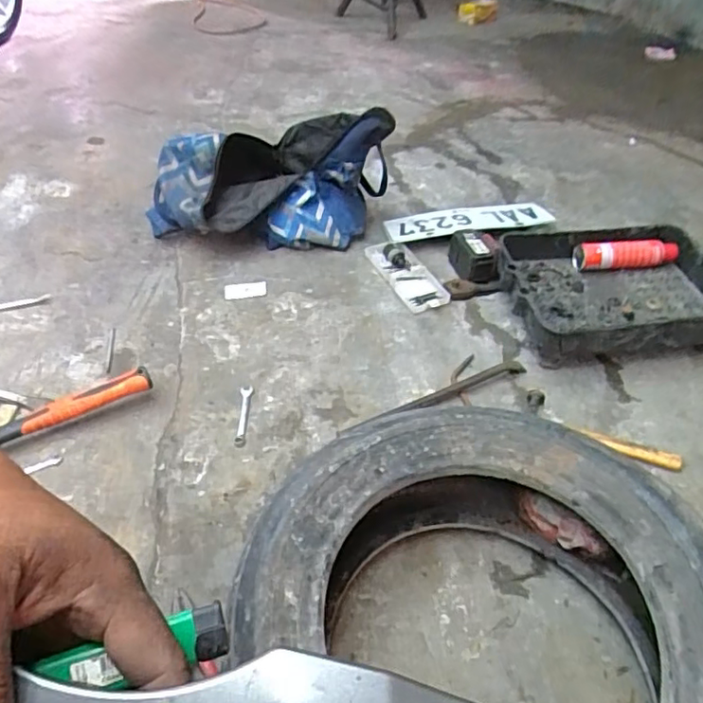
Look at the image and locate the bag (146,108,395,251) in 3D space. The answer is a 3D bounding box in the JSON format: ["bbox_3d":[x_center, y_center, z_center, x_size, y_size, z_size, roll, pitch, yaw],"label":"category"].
[{"bbox_3d":[-0.179,-0.383,1.281,0.512,0.265,0.223,-6,39,-7],"label":"bag"}]

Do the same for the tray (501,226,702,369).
[{"bbox_3d":[0.492,-0.106,1.123,0.408,0.108,0.309,-1,42,-5],"label":"tray"}]

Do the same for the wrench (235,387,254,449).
[{"bbox_3d":[-0.177,0.105,0.966,0.020,0.009,0.124,1,42,-2],"label":"wrench"}]

